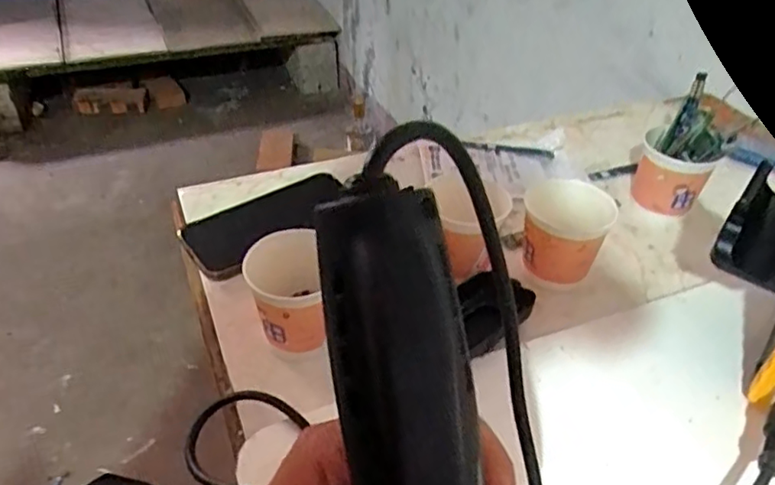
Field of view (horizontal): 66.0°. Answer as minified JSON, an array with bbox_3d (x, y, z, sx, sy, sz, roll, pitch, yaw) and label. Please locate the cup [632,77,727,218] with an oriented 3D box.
[{"bbox_3d":[0.271,-0.082,0.557,0.060,0.108,0.080,18,42,19],"label":"cup"}]

